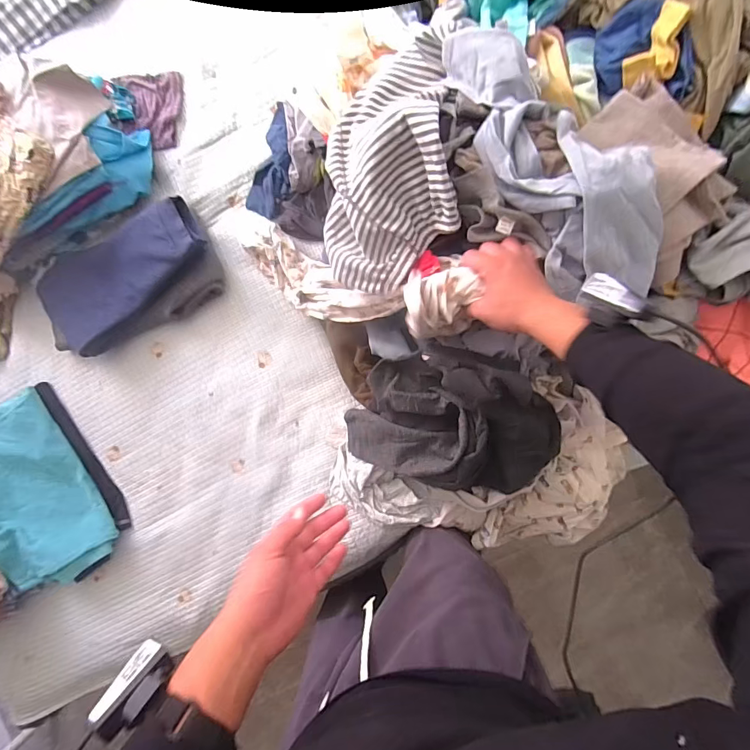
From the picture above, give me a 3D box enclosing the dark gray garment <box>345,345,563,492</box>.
[{"bbox_3d":[0.125,0.083,0.702,0.343,0.157,0.233,14,93,5],"label":"dark gray garment"}]

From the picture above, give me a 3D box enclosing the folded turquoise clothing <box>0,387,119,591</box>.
[{"bbox_3d":[-0.720,0.244,0.886,0.217,0.086,0.400,-29,89,6],"label":"folded turquoise clothing"}]

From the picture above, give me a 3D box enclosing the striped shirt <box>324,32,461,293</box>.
[{"bbox_3d":[0.008,-0.309,0.610,0.202,0.142,0.356,-4,91,6],"label":"striped shirt"}]

